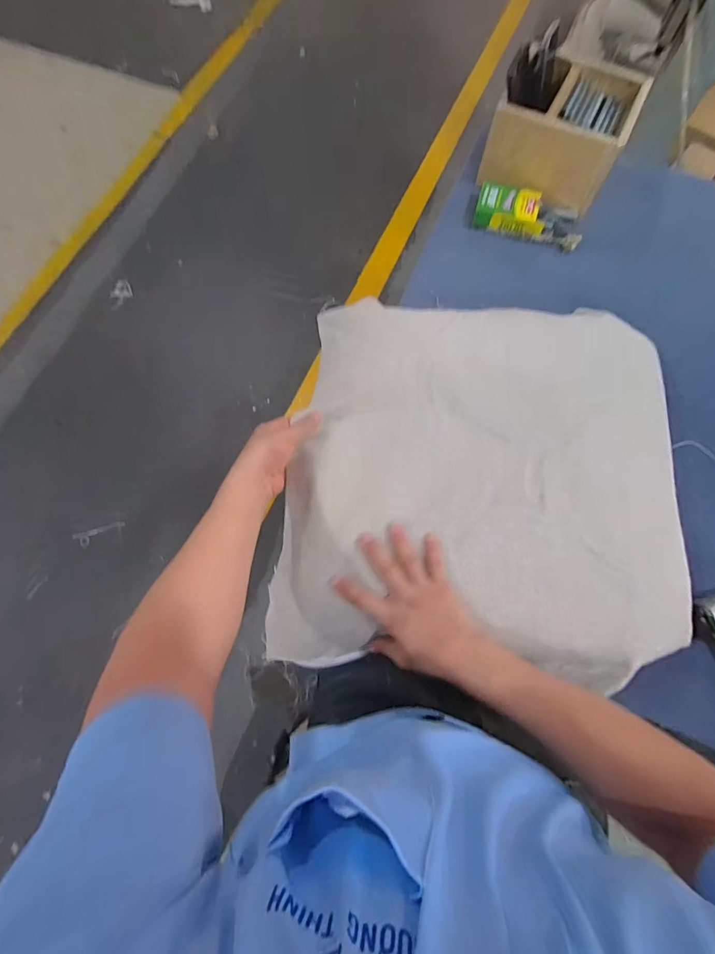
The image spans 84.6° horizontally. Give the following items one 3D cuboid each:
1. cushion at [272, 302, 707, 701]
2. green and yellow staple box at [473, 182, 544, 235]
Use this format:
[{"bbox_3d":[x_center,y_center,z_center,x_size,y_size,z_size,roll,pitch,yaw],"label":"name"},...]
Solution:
[{"bbox_3d":[0.164,-0.009,0.551,0.510,0.055,0.535,6,77,3],"label":"cushion"},{"bbox_3d":[0.287,-0.500,0.734,0.123,0.027,0.081,17,74,6],"label":"green and yellow staple box"}]

